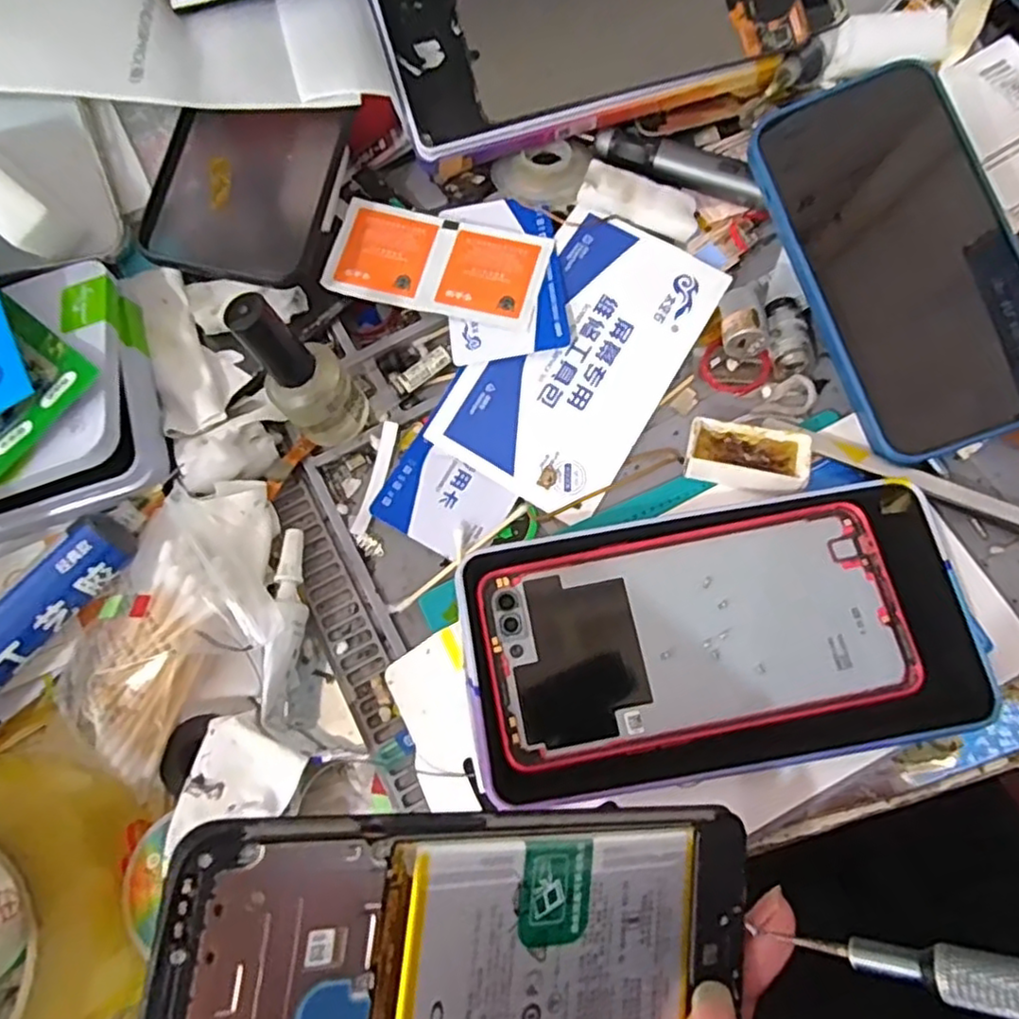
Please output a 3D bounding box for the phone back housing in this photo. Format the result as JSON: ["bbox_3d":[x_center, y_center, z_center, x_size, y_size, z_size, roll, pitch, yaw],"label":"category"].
[{"bbox_3d":[0.078,0.048,0.254,0.186,0.013,0.099,-10,73,-1],"label":"phone back housing"}]

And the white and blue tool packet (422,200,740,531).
[{"bbox_3d":[0.034,-0.070,0.297,0.080,0.005,0.137,31,81,4],"label":"white and blue tool packet"}]

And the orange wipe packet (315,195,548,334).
[{"bbox_3d":[-0.033,-0.114,0.305,0.100,0.004,0.050,15,75,6],"label":"orange wipe packet"}]

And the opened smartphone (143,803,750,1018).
[{"bbox_3d":[-0.001,0.108,0.151,0.148,0.004,0.071,11,77,-28],"label":"opened smartphone"}]

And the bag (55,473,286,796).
[{"bbox_3d":[-0.120,0.045,0.254,0.060,0.038,0.119,16,75,7],"label":"bag"}]

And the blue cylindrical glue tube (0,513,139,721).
[{"bbox_3d":[-0.184,0.047,0.248,0.019,0.024,0.101,37,78,12],"label":"blue cylindrical glue tube"}]

